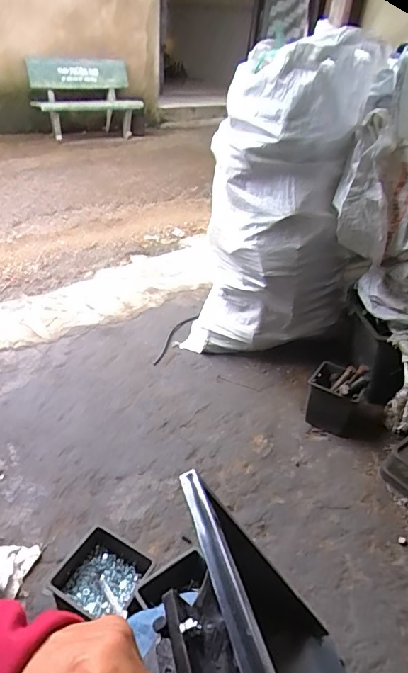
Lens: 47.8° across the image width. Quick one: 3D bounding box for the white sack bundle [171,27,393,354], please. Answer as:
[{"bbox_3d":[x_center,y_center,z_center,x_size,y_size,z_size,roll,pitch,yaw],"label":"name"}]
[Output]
[{"bbox_3d":[0.222,-0.358,1.329,0.451,0.818,0.392,16,36,15],"label":"white sack bundle"}]

